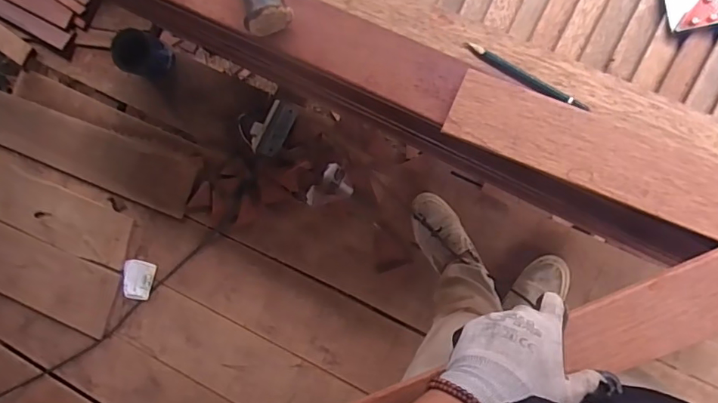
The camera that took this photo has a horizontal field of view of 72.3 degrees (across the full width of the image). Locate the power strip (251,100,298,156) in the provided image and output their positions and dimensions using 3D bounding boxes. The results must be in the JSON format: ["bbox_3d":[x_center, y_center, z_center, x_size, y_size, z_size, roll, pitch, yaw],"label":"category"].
[{"bbox_3d":[-0.216,-0.184,1.224,0.091,0.048,0.147,29,91,5],"label":"power strip"}]

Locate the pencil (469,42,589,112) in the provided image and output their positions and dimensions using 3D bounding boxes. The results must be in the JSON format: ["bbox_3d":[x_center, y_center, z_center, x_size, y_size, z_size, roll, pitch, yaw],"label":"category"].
[{"bbox_3d":[0.162,-0.121,0.475,0.125,0.012,0.010,34,97,10],"label":"pencil"}]

